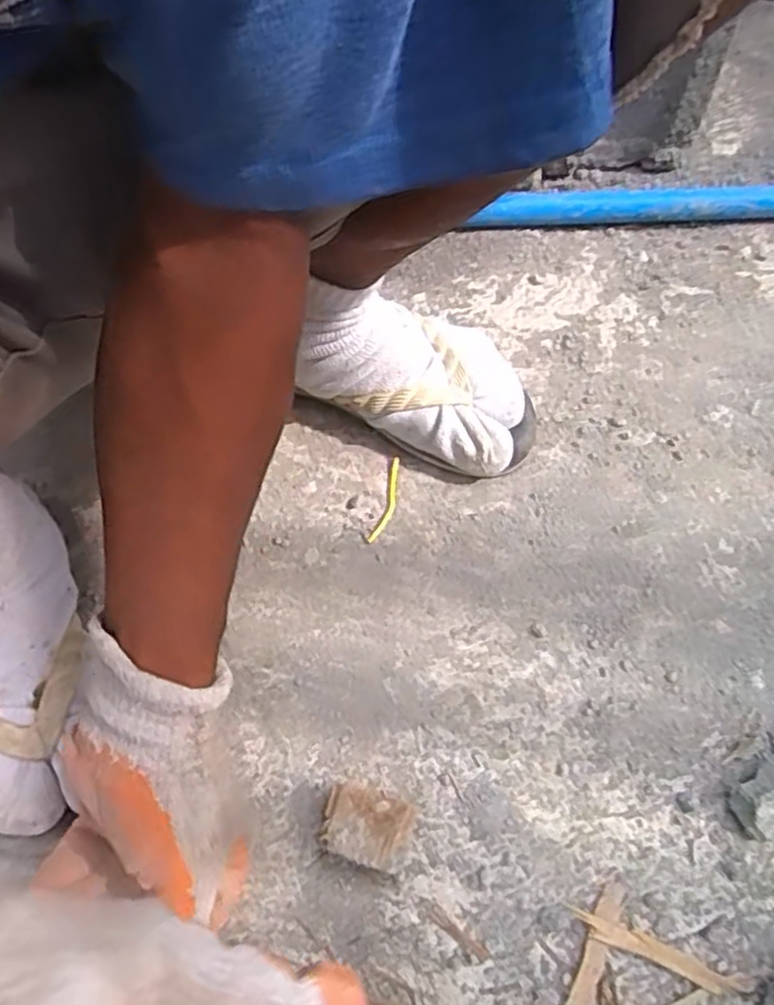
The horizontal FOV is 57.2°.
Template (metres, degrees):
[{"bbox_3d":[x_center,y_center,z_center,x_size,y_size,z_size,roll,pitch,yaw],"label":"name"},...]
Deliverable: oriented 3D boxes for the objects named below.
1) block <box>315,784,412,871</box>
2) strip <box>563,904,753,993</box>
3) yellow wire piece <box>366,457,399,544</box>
[{"bbox_3d":[-0.012,0.177,0.387,0.044,0.033,0.032,16,63,10],"label":"block"},{"bbox_3d":[0.138,0.232,0.365,0.091,0.004,0.011,19,64,11],"label":"strip"},{"bbox_3d":[0.001,-0.002,0.501,0.012,0.004,0.068,14,63,9],"label":"yellow wire piece"}]

